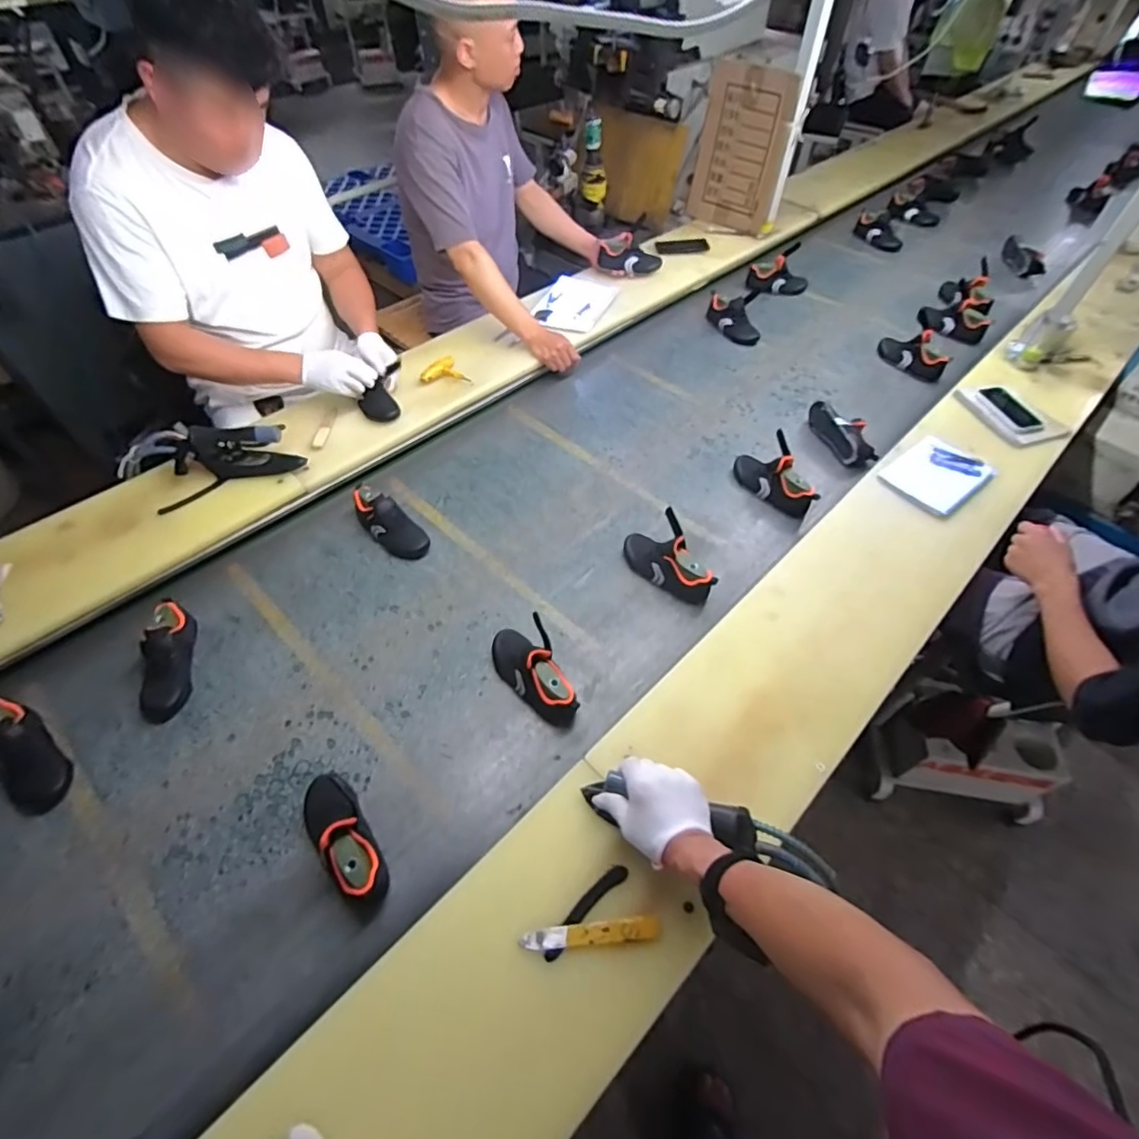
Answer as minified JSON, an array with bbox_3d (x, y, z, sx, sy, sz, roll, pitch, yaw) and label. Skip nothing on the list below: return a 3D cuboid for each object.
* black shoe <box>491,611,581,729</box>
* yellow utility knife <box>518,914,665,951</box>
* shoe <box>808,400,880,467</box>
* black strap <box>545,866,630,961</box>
[{"bbox_3d":[-0.057,0.156,0.909,0.077,0.107,0.186,-32,61,-23],"label":"black shoe"},{"bbox_3d":[0.027,0.438,0.682,0.166,0.007,0.026,-4,54,-6],"label":"yellow utility knife"},{"bbox_3d":[0.640,-0.335,1.337,0.091,0.072,0.208,-12,55,-11],"label":"shoe"},{"bbox_3d":[0.020,0.421,0.702,0.136,0.008,0.023,-37,64,-26],"label":"black strap"}]

